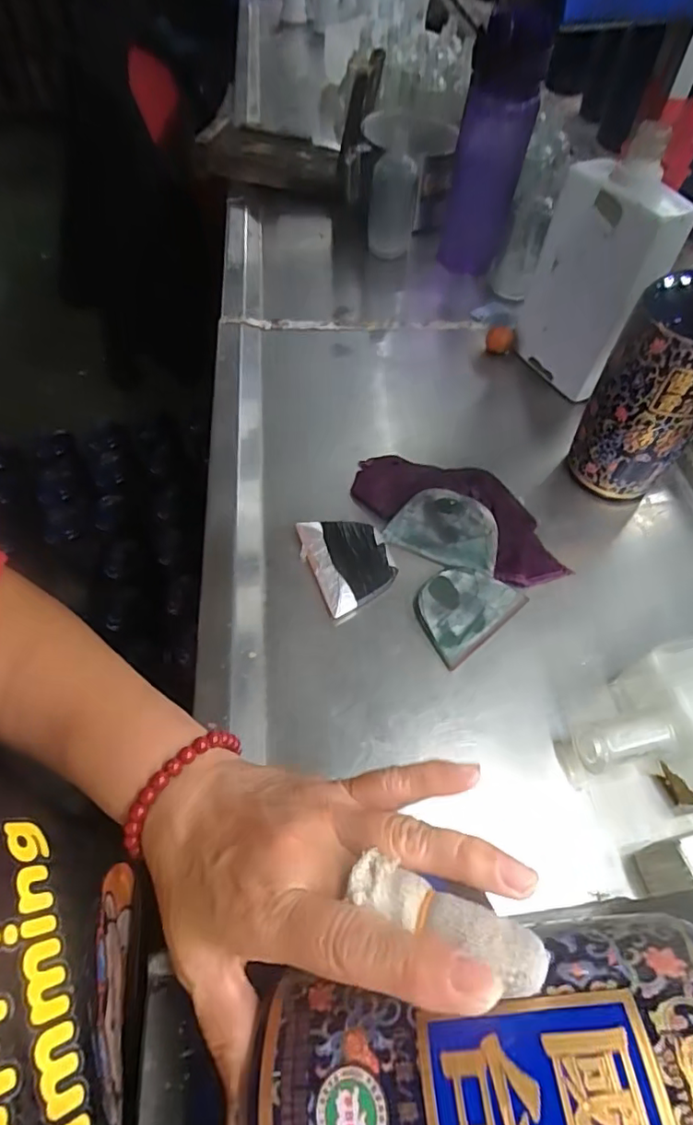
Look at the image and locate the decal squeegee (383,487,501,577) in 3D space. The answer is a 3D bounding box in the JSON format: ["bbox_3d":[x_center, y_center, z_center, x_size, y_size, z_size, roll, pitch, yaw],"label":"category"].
[{"bbox_3d":[0.077,-0.028,0.436,0.083,0.007,0.055,22,84,14],"label":"decal squeegee"}]

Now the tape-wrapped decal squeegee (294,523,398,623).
[{"bbox_3d":[0.002,-0.003,0.423,0.058,0.009,0.082,-19,58,-14],"label":"tape-wrapped decal squeegee"}]

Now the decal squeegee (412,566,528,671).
[{"bbox_3d":[0.083,0.031,0.406,0.080,0.004,0.057,-37,63,-23],"label":"decal squeegee"}]

